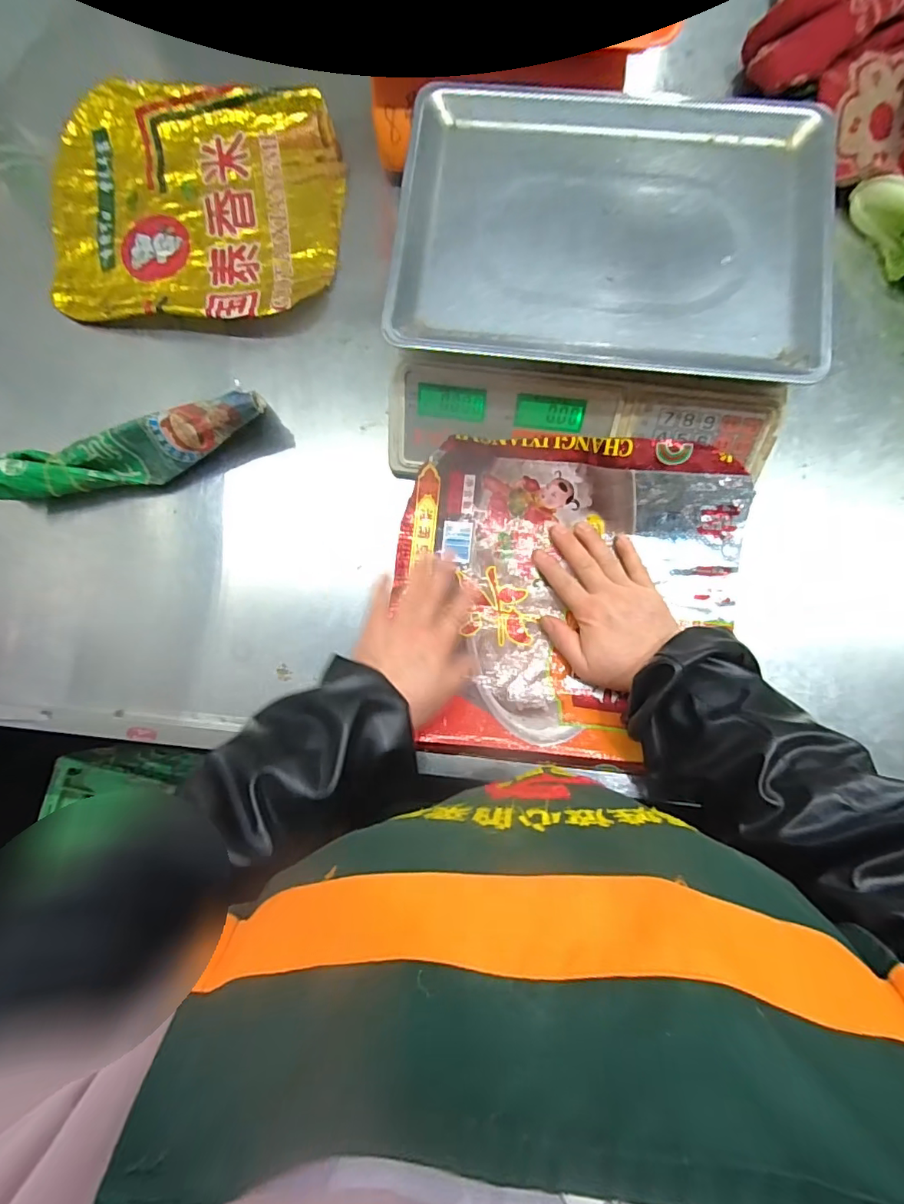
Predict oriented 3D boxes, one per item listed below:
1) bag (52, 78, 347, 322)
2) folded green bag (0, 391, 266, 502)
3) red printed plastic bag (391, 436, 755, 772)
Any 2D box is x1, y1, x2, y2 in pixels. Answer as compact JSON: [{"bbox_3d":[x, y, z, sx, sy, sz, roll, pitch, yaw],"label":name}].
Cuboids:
[{"bbox_3d":[-0.267,-0.411,0.538,0.298,0.030,0.258,3,82,2],"label":"bag"},{"bbox_3d":[-0.299,-0.139,0.479,0.255,0.045,0.047,-15,81,-1],"label":"folded green bag"},{"bbox_3d":[0.099,-0.003,0.453,0.299,0.050,0.273,7,82,3],"label":"red printed plastic bag"}]

